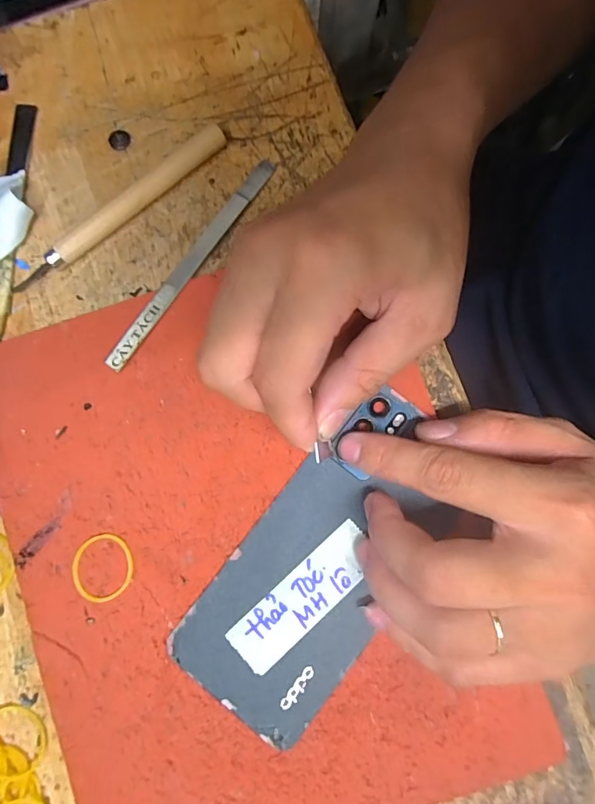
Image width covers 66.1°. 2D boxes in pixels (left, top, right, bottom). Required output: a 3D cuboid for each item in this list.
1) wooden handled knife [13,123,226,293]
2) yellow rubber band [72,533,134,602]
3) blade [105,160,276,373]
[{"bbox_3d":[-0.086,-0.095,0.225,0.123,0.015,0.009,-39,82,-7],"label":"wooden handled knife"},{"bbox_3d":[-0.087,0.074,0.202,0.027,0.004,0.028,0,80,-1],"label":"yellow rubber band"},{"bbox_3d":[-0.051,-0.070,0.225,0.010,0.004,0.129,34,81,5],"label":"blade"}]

